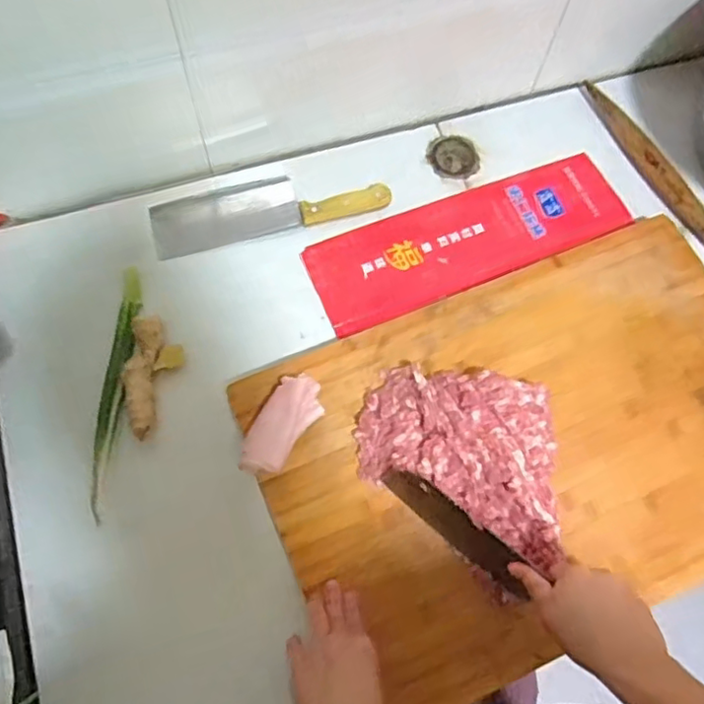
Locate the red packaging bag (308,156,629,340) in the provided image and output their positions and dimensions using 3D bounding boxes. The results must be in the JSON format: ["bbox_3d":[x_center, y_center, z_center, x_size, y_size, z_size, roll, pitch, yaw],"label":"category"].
[{"bbox_3d":[0.145,-0.140,0.755,0.398,0.011,0.123,-22,74,-12],"label":"red packaging bag"}]

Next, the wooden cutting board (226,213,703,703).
[{"bbox_3d":[0.199,0.088,0.642,0.556,0.033,0.364,-22,70,-10],"label":"wooden cutting board"}]

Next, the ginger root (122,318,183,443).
[{"bbox_3d":[-0.214,0.027,0.655,0.057,0.030,0.134,4,68,0],"label":"ginger root"}]

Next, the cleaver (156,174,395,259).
[{"bbox_3d":[-0.101,-0.180,0.751,0.281,0.016,0.082,-15,69,-8],"label":"cleaver"}]

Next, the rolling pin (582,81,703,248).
[{"bbox_3d":[0.398,-0.223,0.790,0.034,0.028,0.322,-25,71,-11],"label":"rolling pin"}]

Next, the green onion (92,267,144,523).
[{"bbox_3d":[-0.251,0.036,0.661,0.026,0.024,0.269,3,68,-1],"label":"green onion"}]

